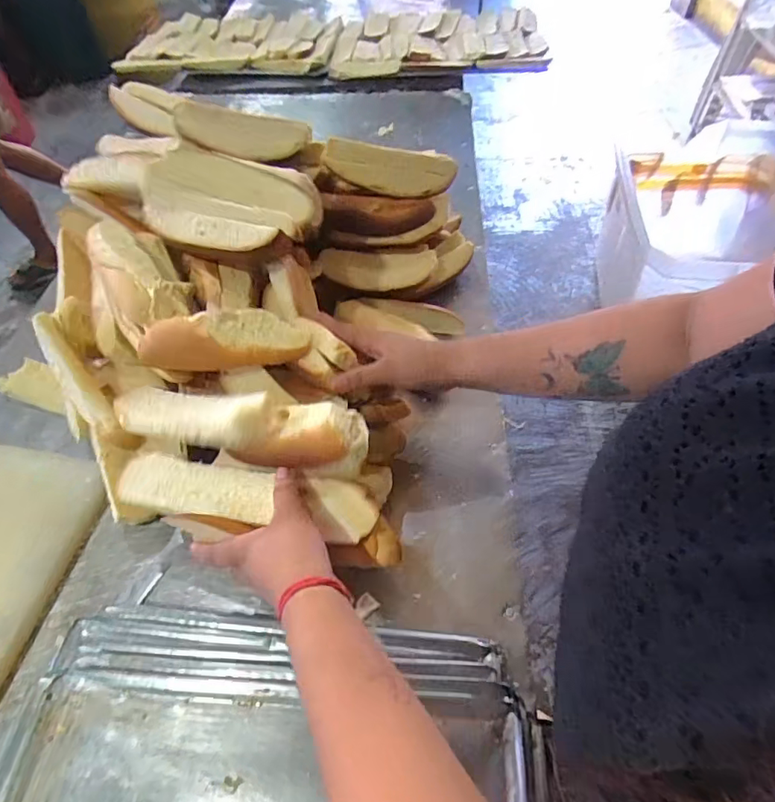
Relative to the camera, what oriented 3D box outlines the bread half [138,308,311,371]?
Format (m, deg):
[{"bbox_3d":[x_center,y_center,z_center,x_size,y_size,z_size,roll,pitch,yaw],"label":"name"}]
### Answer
[{"bbox_3d":[-0.141,-0.053,0.442,0.139,0.034,0.042,-9,53,-4],"label":"bread half"}]

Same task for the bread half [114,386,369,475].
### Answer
[{"bbox_3d":[-0.128,0.015,0.414,0.222,0.050,0.056,7,53,16],"label":"bread half"}]

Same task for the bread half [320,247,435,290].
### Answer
[{"bbox_3d":[-0.010,-0.165,0.629,0.139,0.034,0.045,-3,52,1],"label":"bread half"}]

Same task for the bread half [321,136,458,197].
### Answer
[{"bbox_3d":[0.003,-0.267,0.588,0.151,0.048,0.028,4,51,-12],"label":"bread half"}]

